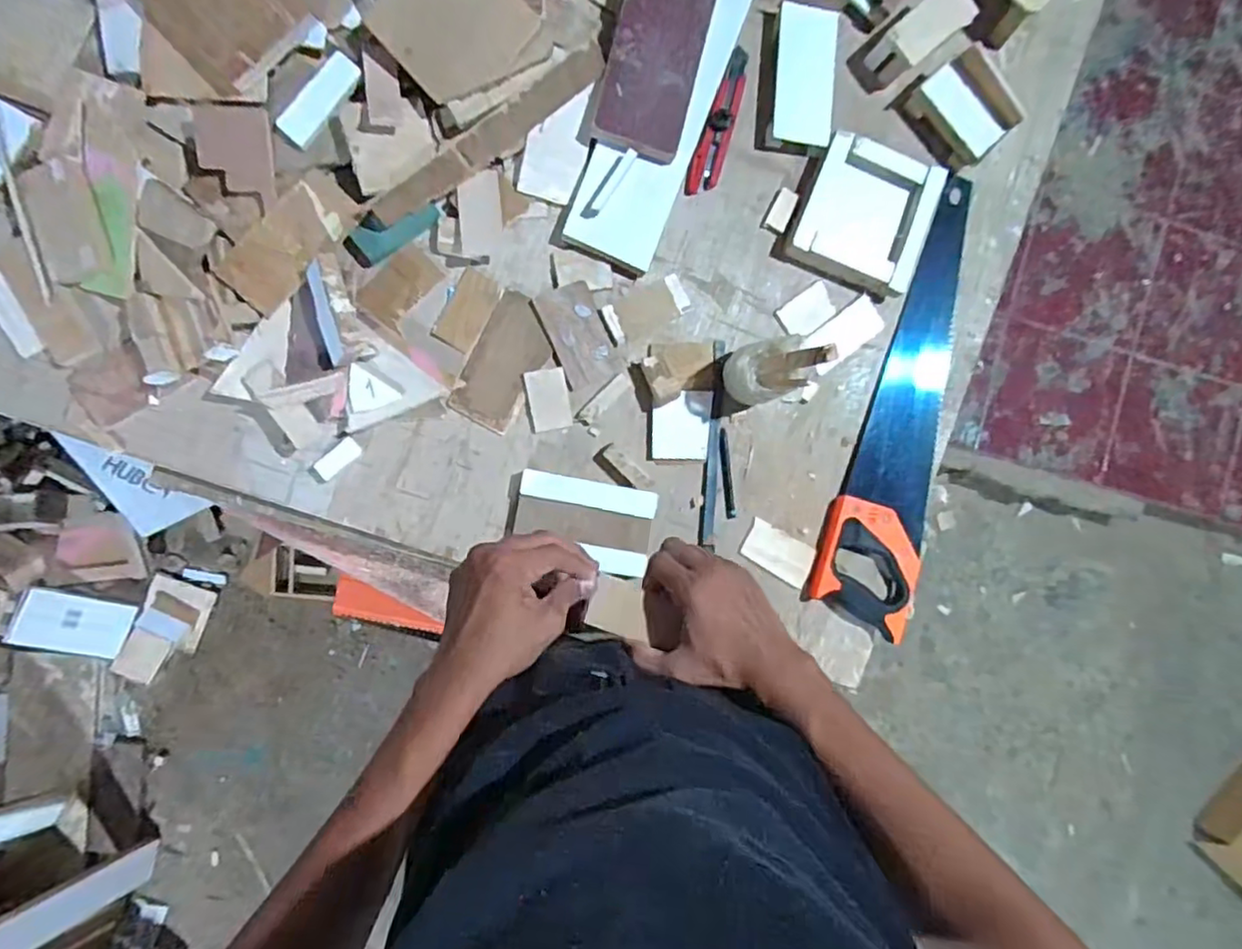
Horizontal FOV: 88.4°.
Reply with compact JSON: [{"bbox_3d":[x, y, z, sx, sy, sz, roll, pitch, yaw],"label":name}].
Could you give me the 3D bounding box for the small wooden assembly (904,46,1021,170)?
[{"bbox_3d":[0.382,-0.405,0.713,0.067,0.056,0.102,-41,100,2],"label":"small wooden assembly"}]

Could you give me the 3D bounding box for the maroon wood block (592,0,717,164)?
[{"bbox_3d":[0.037,-0.429,0.657,0.090,0.015,0.190,14,93,-14],"label":"maroon wood block"}]

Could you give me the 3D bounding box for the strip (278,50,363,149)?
[{"bbox_3d":[-0.294,-0.365,0.622,0.034,0.008,0.096,39,88,-6],"label":"strip"}]

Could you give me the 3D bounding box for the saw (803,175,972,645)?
[{"bbox_3d":[0.322,-0.081,0.734,0.113,0.031,0.510,12,89,-8],"label":"saw"}]

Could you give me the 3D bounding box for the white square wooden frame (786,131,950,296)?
[{"bbox_3d":[0.273,-0.288,0.708,0.140,0.040,0.145,21,89,-6],"label":"white square wooden frame"}]

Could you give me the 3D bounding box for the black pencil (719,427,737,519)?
[{"bbox_3d":[0.120,-0.001,0.720,0.014,0.008,0.101,-8,92,-6],"label":"black pencil"}]

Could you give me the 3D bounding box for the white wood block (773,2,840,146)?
[{"bbox_3d":[0.199,-0.429,0.689,0.065,0.020,0.137,3,91,-6],"label":"white wood block"}]

